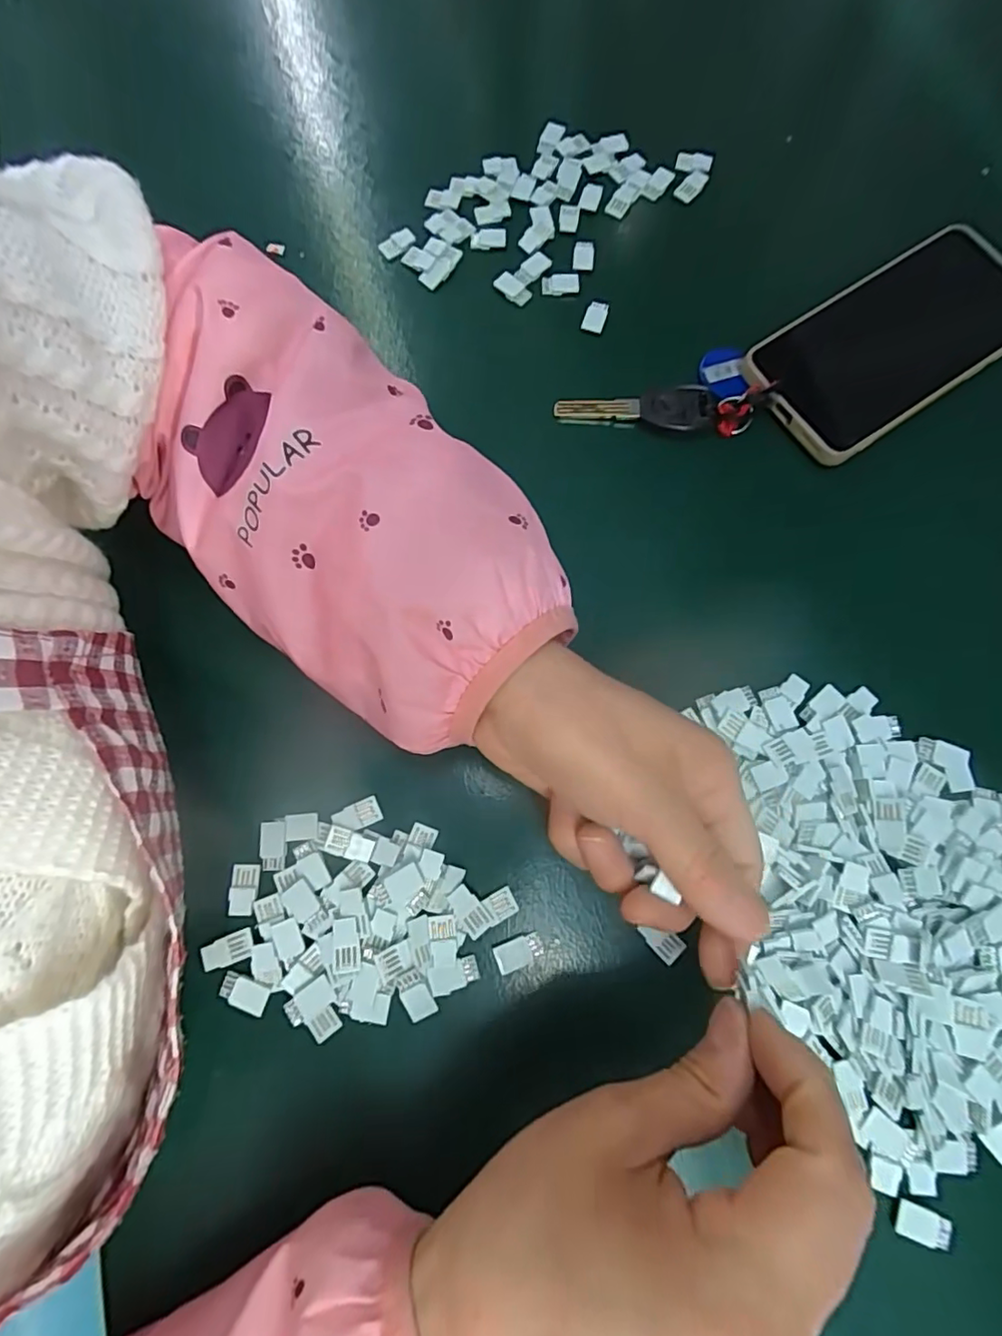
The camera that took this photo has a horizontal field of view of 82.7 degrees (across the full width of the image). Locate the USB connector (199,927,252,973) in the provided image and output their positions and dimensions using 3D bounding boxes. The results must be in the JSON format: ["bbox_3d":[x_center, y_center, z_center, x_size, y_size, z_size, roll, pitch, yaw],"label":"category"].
[{"bbox_3d":[-0.117,0.120,0.241,0.022,0.004,0.012,-20,76,-5],"label":"USB connector"}]

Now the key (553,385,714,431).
[{"bbox_3d":[0.071,-0.138,0.304,0.081,0.007,0.024,-1,75,0],"label":"key"}]

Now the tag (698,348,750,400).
[{"bbox_3d":[0.122,-0.161,0.312,0.023,0.007,0.027,-16,89,-1],"label":"tag"}]

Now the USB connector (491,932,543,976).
[{"bbox_3d":[0.007,0.122,0.242,0.020,0.004,0.013,-18,76,-5],"label":"USB connector"}]

